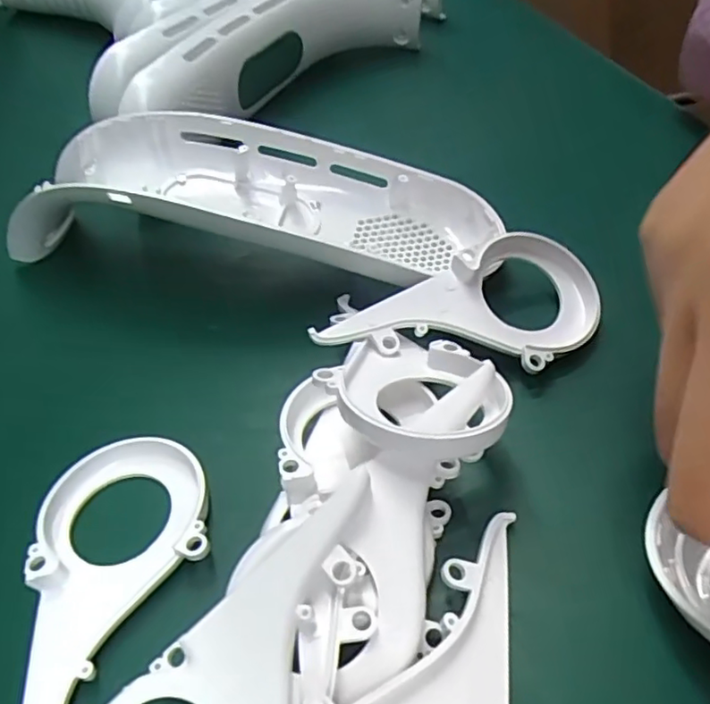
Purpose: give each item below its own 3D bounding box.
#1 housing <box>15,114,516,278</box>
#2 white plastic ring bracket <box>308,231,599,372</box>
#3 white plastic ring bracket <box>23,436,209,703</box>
[{"bbox_3d":[-0.044,-0.056,0.234,0.196,0.043,0.053,5,45,11],"label":"housing"},{"bbox_3d":[0.036,-0.010,0.194,0.091,0.019,0.040,-23,47,-17],"label":"white plastic ring bracket"},{"bbox_3d":[-0.060,0.060,0.156,0.045,0.009,0.090,-12,45,-6],"label":"white plastic ring bracket"}]

